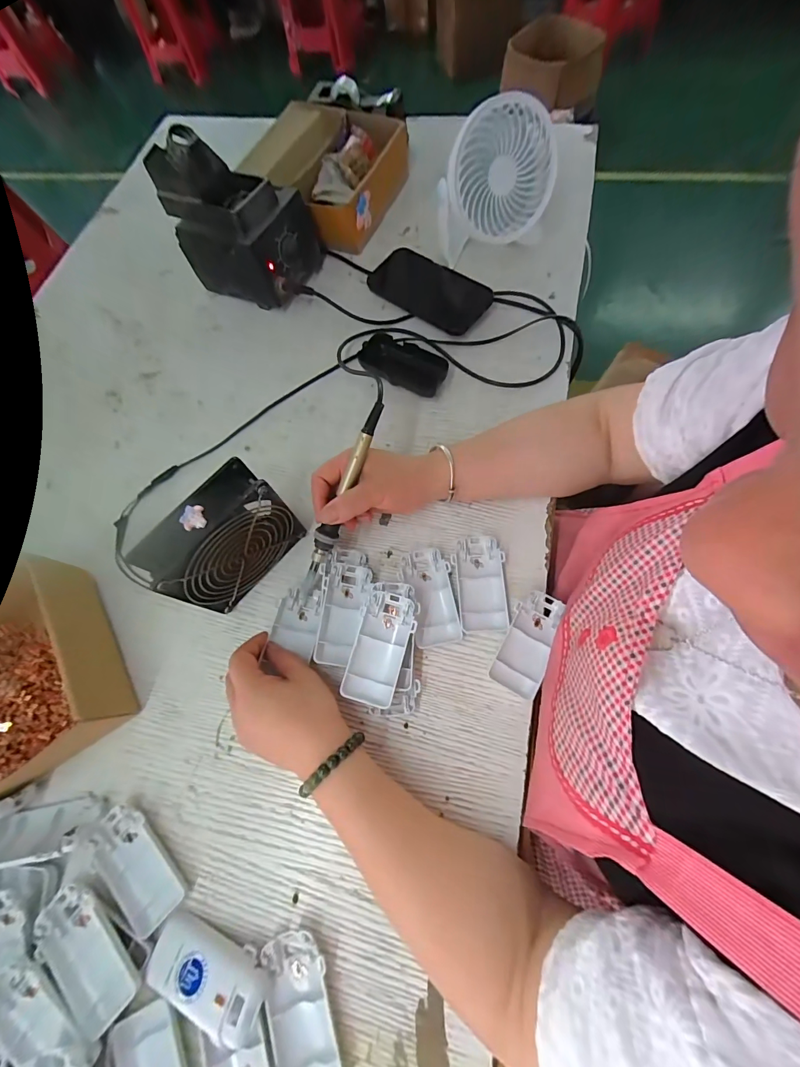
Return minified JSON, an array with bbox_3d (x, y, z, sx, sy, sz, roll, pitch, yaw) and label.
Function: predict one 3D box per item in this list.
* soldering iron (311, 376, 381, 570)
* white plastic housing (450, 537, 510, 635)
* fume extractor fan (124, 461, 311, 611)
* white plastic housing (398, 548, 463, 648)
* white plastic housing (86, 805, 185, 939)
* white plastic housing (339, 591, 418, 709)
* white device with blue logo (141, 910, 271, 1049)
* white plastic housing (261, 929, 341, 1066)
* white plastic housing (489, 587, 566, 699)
[{"bbox_3d":[-0.048,-0.051,0.369,0.020,0.027,0.188,21,95,10],"label":"soldering iron"},{"bbox_3d":[0.079,0.049,0.388,0.046,0.013,0.093,-4,70,1],"label":"white plastic housing"},{"bbox_3d":[-0.156,0.007,0.356,0.043,0.121,0.113,39,76,15],"label":"fume extractor fan"},{"bbox_3d":[0.030,0.062,0.387,0.046,0.013,0.092,-14,70,-2],"label":"white plastic housing"},{"bbox_3d":[-0.221,0.278,0.330,0.047,0.012,0.094,-42,74,-12],"label":"white plastic housing"},{"bbox_3d":[-0.017,0.102,0.352,0.047,0.020,0.093,14,70,5],"label":"white plastic housing"},{"bbox_3d":[-0.146,0.332,0.295,0.096,0.016,0.046,11,55,15],"label":"white device with blue logo"},{"bbox_3d":[-0.072,0.356,0.291,0.044,0.015,0.094,-15,70,-3],"label":"white plastic housing"},{"bbox_3d":[0.119,0.100,0.366,0.042,0.016,0.092,23,73,10],"label":"white plastic housing"}]

